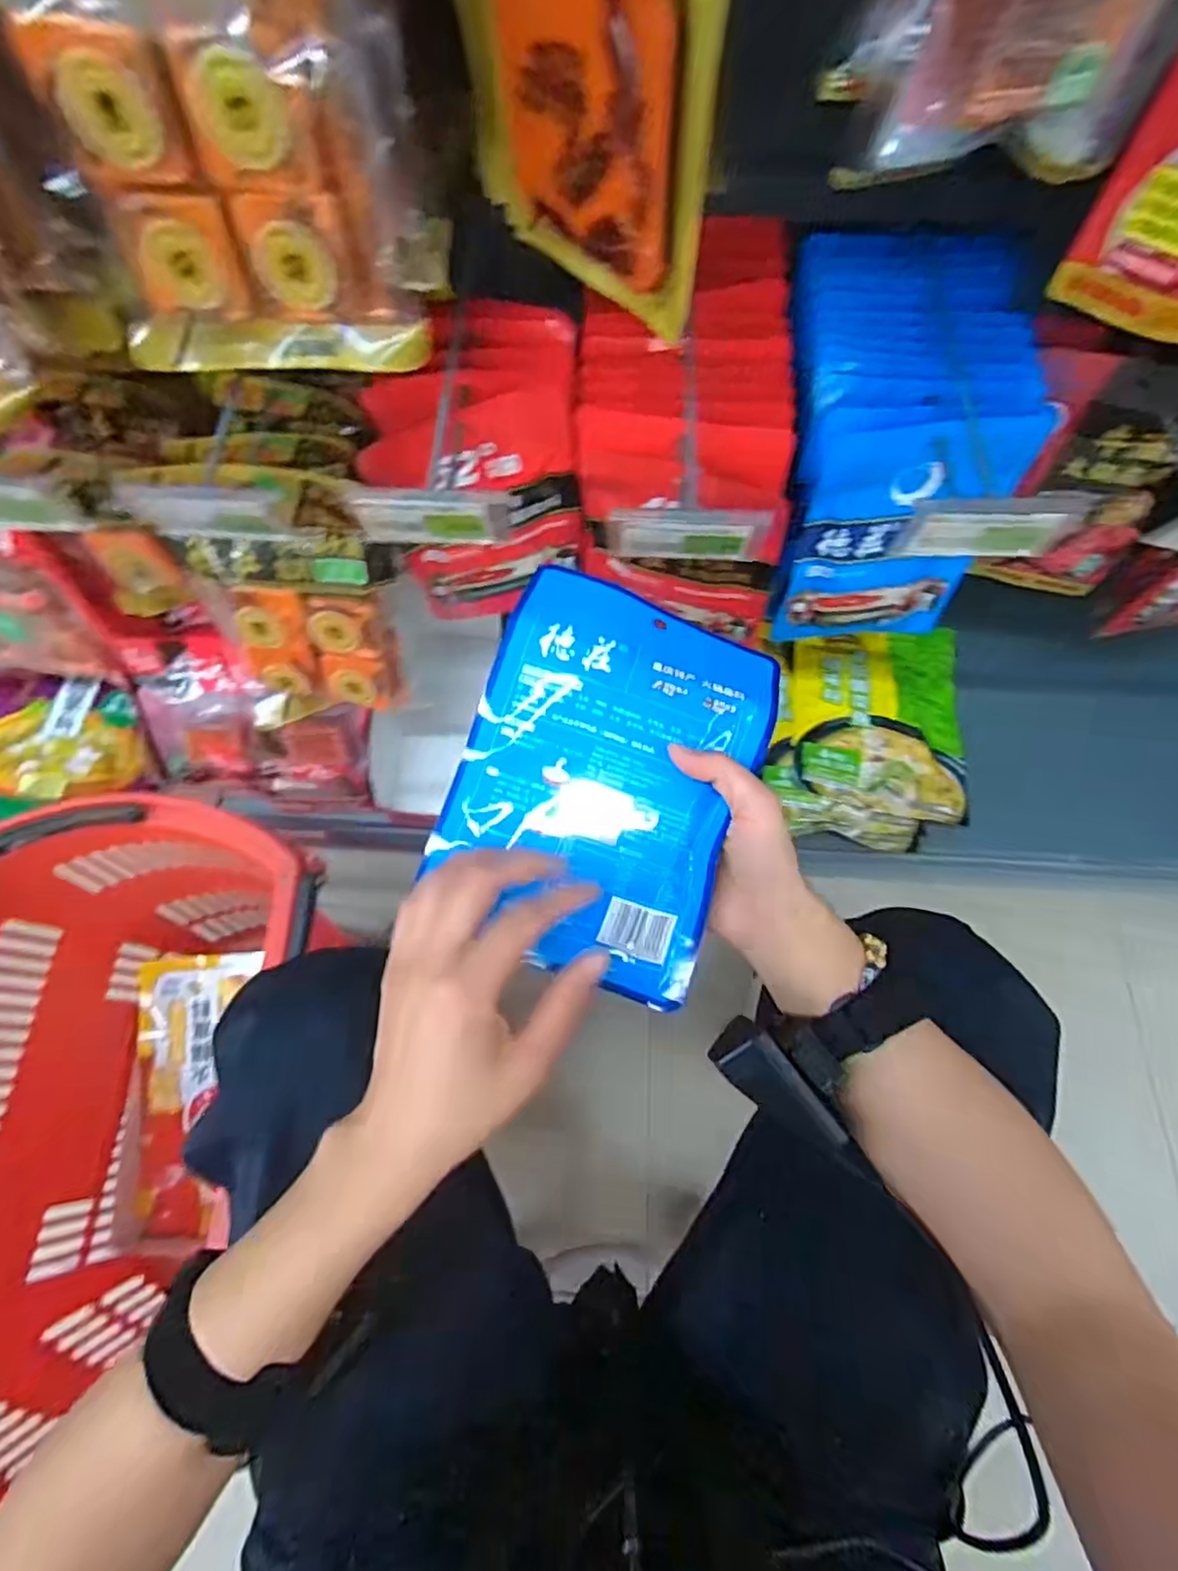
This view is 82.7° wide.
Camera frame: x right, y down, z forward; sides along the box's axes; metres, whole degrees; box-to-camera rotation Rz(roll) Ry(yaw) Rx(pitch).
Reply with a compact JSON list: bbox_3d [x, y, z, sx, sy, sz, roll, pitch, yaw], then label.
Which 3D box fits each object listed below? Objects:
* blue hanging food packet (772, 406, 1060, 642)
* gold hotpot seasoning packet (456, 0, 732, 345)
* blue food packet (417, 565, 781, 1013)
[{"bbox_3d":[0.243,-0.196,0.535,0.149,0.212,0.033,-4,68,-1],"label":"blue hanging food packet"},{"bbox_3d":[-0.008,-0.337,0.301,0.027,0.193,0.165,-37,72,-13],"label":"gold hotpot seasoning packet"},{"bbox_3d":[0.009,-0.006,0.372,0.152,0.030,0.207,20,85,0],"label":"blue food packet"}]

